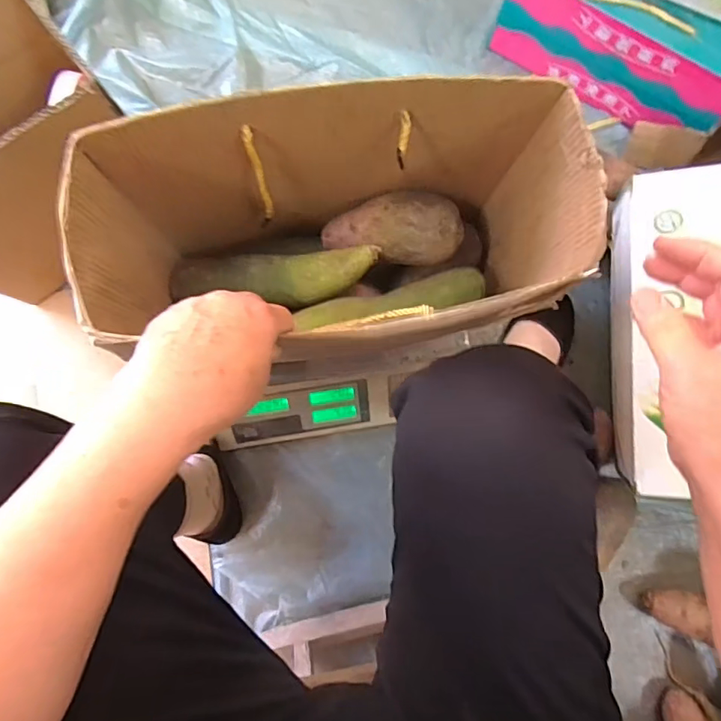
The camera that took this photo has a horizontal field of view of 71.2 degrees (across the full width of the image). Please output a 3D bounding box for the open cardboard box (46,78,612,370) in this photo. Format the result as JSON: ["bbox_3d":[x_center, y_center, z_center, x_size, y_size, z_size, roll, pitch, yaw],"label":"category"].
[{"bbox_3d":[-0.018,-0.095,0.448,0.364,0.219,0.174,-6,83,-2],"label":"open cardboard box"}]

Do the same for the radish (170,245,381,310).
[{"bbox_3d":[-0.090,-0.083,0.508,0.205,0.062,0.054,3,83,-1],"label":"radish"}]

